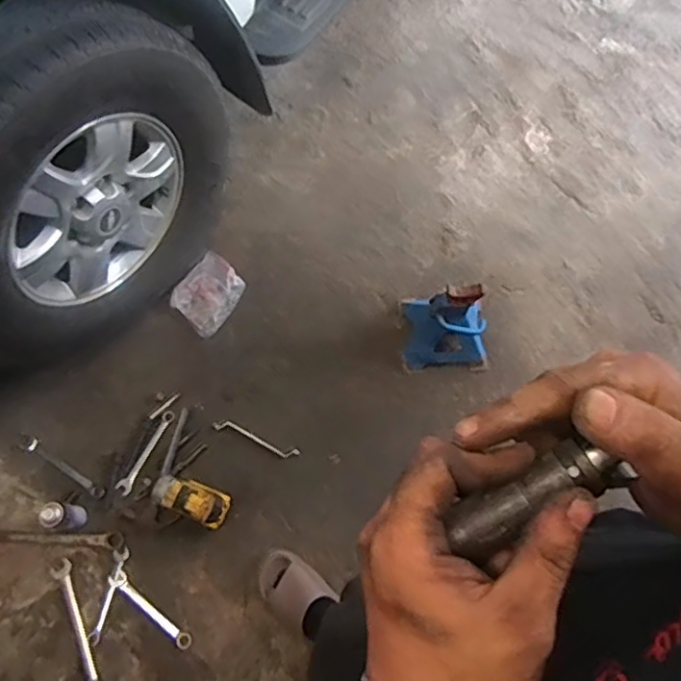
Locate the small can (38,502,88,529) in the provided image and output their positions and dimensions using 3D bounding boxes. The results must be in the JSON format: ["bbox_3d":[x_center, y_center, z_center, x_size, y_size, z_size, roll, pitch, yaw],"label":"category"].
[{"bbox_3d":[-0.591,0.379,1.323,0.044,0.162,0.057,3,72,1],"label":"small can"}]

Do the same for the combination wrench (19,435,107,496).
[{"bbox_3d":[-0.650,0.294,1.438,0.243,0.006,0.031,32,75,10],"label":"combination wrench"}]

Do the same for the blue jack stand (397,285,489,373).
[{"bbox_3d":[0.248,-0.055,1.375,0.188,0.289,0.171,-1,72,0],"label":"blue jack stand"}]

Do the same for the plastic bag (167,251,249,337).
[{"bbox_3d":[-0.329,-0.122,1.538,0.152,0.026,0.186,34,75,11],"label":"plastic bag"}]

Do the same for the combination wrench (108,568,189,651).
[{"bbox_3d":[-0.409,0.583,1.332,0.217,0.009,0.034,37,76,11],"label":"combination wrench"}]

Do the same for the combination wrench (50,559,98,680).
[{"bbox_3d":[-0.564,0.622,1.322,0.042,0.018,0.289,-21,73,-6],"label":"combination wrench"}]

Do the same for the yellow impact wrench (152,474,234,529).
[{"bbox_3d":[-0.302,0.334,1.280,0.120,0.261,0.079,25,74,8],"label":"yellow impact wrench"}]

